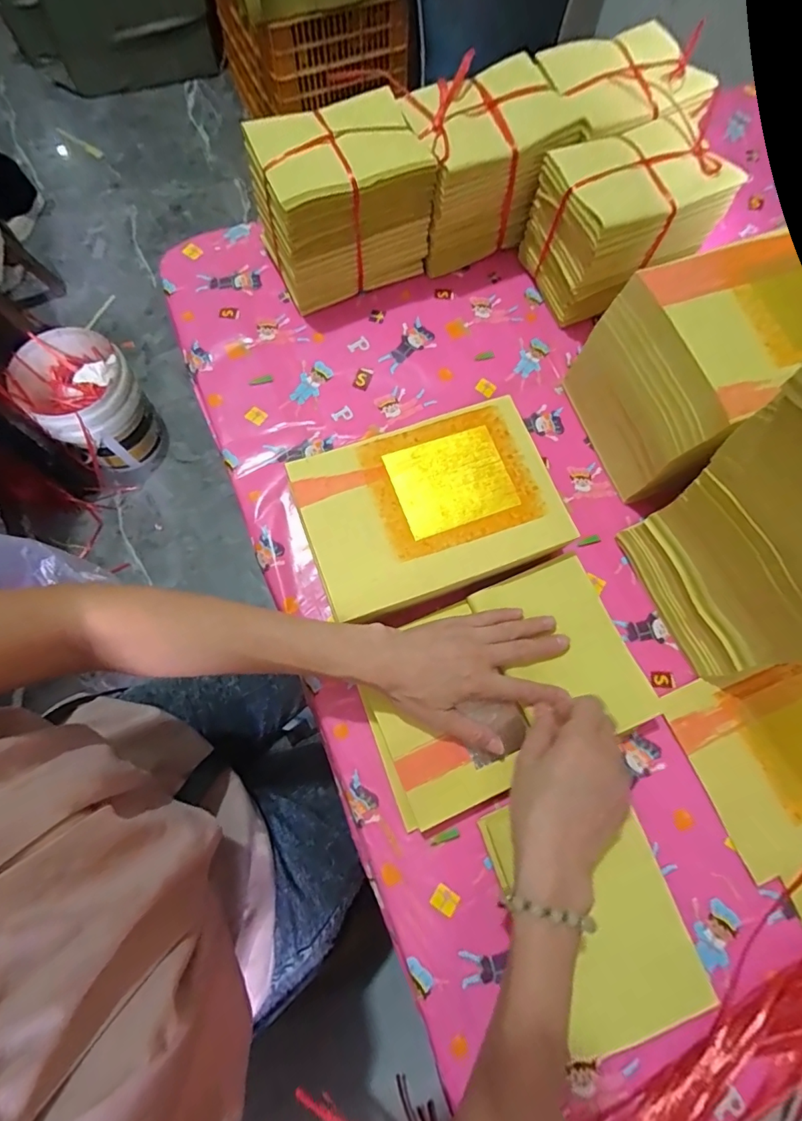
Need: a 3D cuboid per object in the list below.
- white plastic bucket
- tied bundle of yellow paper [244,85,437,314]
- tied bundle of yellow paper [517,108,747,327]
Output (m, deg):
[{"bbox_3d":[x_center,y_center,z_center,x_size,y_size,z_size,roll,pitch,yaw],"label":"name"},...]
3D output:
[{"bbox_3d":[-0.776,-0.389,1.246,0.239,0.267,0.270,-34,77,-11],"label":"white plastic bucket"},{"bbox_3d":[-0.065,-0.391,0.540,0.167,0.138,0.118,-23,75,-9],"label":"tied bundle of yellow paper"},{"bbox_3d":[0.242,-0.379,0.540,0.166,0.126,0.127,-22,75,-8],"label":"tied bundle of yellow paper"}]

